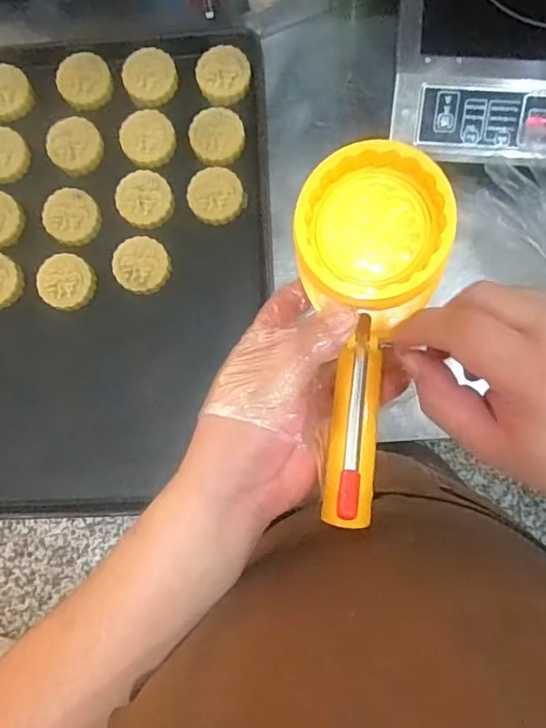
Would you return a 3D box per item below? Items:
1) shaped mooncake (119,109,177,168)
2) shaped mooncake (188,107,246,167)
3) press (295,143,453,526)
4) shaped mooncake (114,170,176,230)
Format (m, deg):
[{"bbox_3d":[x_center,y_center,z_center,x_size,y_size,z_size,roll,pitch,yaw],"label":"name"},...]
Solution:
[{"bbox_3d":[-0.159,-0.288,0.696,0.067,0.022,0.067,0,83,3],"label":"shaped mooncake"},{"bbox_3d":[-0.069,-0.286,0.689,0.067,0.024,0.069,0,83,3],"label":"shaped mooncake"},{"bbox_3d":[0.048,-0.014,0.289,0.079,0.065,0.189,3,87,4],"label":"press"},{"bbox_3d":[-0.161,-0.207,0.684,0.066,0.019,0.070,0,83,3],"label":"shaped mooncake"}]

